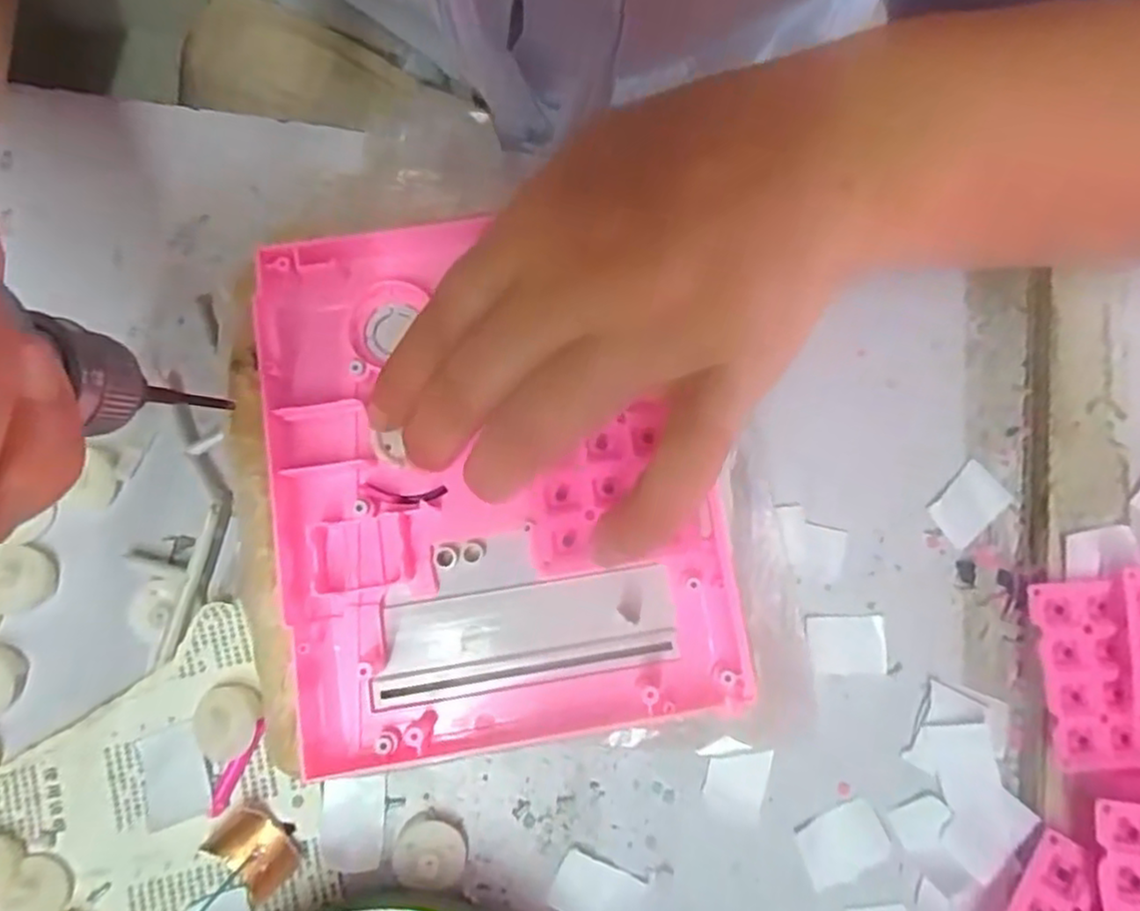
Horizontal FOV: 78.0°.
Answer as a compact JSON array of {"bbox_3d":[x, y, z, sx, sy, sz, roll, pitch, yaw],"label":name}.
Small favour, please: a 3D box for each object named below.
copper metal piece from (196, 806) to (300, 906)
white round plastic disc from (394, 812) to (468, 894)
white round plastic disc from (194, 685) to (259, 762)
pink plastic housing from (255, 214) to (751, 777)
[{"bbox_3d":[-0.103,0.129,0.229,0.028,0.007,0.020,39,81,4],"label":"copper metal piece"},{"bbox_3d":[-0.047,0.132,0.233,0.024,0.009,0.021,32,80,3],"label":"white round plastic disc"},{"bbox_3d":[-0.114,0.089,0.233,0.021,0.006,0.024,15,80,0],"label":"white round plastic disc"},{"bbox_3d":[-0.025,0.004,0.223,0.133,0.024,0.168,-9,79,-1],"label":"pink plastic housing"}]

